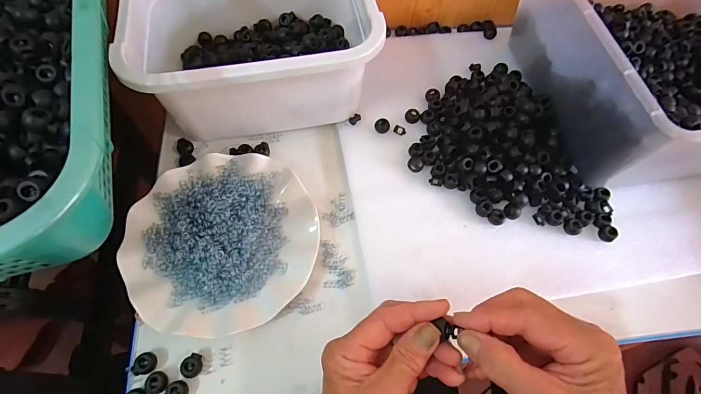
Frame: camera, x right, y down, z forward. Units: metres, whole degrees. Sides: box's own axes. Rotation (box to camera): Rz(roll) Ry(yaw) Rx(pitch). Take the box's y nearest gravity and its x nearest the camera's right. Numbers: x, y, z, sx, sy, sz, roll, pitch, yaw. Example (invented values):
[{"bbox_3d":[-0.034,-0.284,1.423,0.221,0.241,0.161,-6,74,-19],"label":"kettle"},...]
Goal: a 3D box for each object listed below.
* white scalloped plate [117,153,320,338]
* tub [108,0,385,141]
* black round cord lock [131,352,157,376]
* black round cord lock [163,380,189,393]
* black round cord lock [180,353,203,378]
[{"bbox_3d":[-0.125,0.037,0.370,0.179,0.026,0.177,2,63,-3],"label":"white scalloped plate"},{"bbox_3d":[-0.106,-0.171,0.422,0.245,0.112,0.183,-14,65,-11],"label":"tub"},{"bbox_3d":[-0.179,0.145,0.329,0.017,0.010,0.018,2,63,-3],"label":"black round cord lock"},{"bbox_3d":[-0.148,0.166,0.322,0.018,0.009,0.017,-9,64,-8],"label":"black round cord lock"},{"bbox_3d":[-0.139,0.147,0.331,0.017,0.008,0.019,4,63,-2],"label":"black round cord lock"}]

